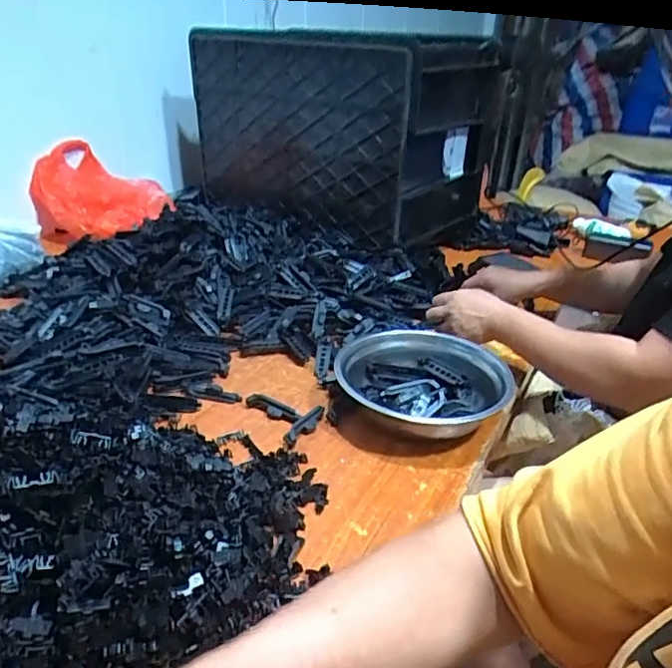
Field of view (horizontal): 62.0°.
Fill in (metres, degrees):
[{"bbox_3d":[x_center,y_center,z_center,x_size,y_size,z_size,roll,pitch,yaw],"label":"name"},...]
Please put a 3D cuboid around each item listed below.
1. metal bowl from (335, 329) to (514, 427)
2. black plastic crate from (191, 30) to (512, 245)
[{"bbox_3d":[0.103,0.059,0.683,0.197,0.066,0.208,3,27,-1],"label":"metal bowl"},{"bbox_3d":[-0.002,-0.509,1.362,0.429,0.376,0.679,-21,36,-40],"label":"black plastic crate"}]

